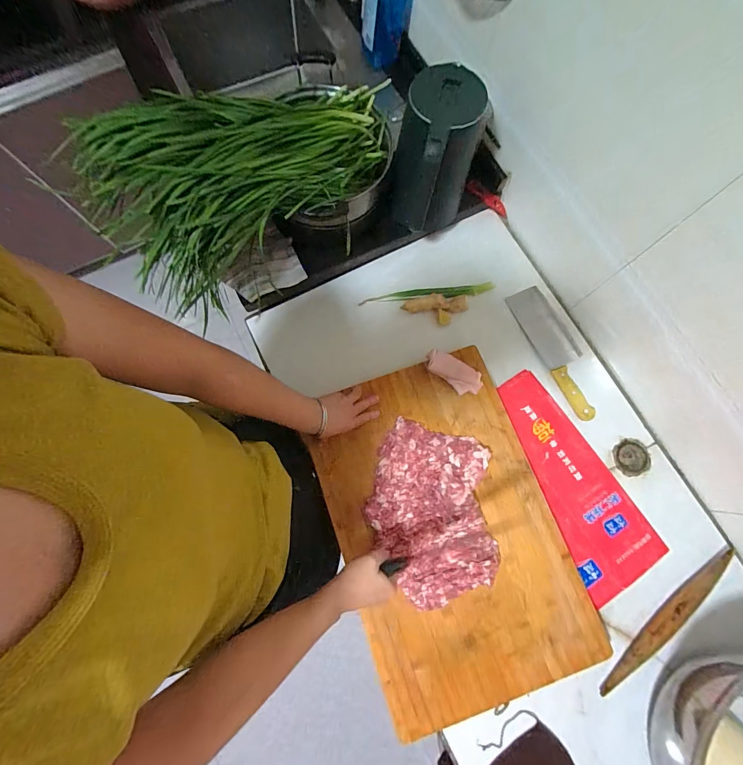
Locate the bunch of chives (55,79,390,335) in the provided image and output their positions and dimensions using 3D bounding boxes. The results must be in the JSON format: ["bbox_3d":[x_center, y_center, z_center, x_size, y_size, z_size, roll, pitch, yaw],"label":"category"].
[{"bbox_3d":[-0.178,-0.340,0.556,0.480,0.137,0.250,-43,81,-11],"label":"bunch of chives"}]

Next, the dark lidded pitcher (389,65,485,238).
[{"bbox_3d":[0.110,-0.384,0.625,0.117,0.204,0.173,13,76,2],"label":"dark lidded pitcher"}]

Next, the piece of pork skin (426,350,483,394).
[{"bbox_3d":[0.154,-0.017,0.681,0.114,0.028,0.050,33,78,7],"label":"piece of pork skin"}]

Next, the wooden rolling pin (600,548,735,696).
[{"bbox_3d":[0.502,0.397,0.615,0.326,0.026,0.029,-38,80,-10],"label":"wooden rolling pin"}]

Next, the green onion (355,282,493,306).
[{"bbox_3d":[0.116,-0.183,0.755,0.274,0.015,0.028,-5,76,-3],"label":"green onion"}]

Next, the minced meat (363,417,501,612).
[{"bbox_3d":[0.104,0.218,0.627,0.205,0.031,0.293,-1,76,-2],"label":"minced meat"}]

